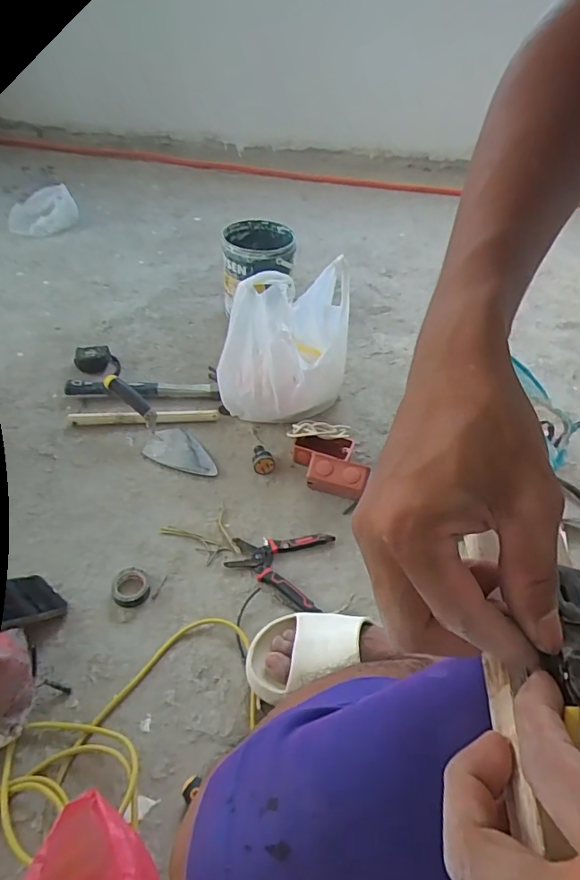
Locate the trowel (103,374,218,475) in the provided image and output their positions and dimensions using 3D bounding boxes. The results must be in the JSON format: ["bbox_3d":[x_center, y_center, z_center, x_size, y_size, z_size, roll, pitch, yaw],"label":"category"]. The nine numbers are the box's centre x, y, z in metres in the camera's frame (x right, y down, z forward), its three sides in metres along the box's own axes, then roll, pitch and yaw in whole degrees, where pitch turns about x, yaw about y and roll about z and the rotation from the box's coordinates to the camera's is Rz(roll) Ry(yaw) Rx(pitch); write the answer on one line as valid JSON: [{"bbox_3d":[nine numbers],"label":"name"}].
[{"bbox_3d":[-0.238,-0.029,0.912,0.260,0.097,0.088,31,50,23],"label":"trowel"}]

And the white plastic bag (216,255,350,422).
[{"bbox_3d":[-0.007,-0.183,0.940,0.219,0.293,0.177,14,46,8],"label":"white plastic bag"}]

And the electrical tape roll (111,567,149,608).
[{"bbox_3d":[-0.228,0.209,0.714,0.049,0.022,0.059,-9,47,-15],"label":"electrical tape roll"}]

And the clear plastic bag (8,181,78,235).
[{"bbox_3d":[-0.743,-0.700,1.522,0.148,0.087,0.201,5,45,-1],"label":"clear plastic bag"}]

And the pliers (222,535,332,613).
[{"bbox_3d":[-0.018,0.187,0.765,0.149,0.013,0.132,13,46,7],"label":"pliers"}]

